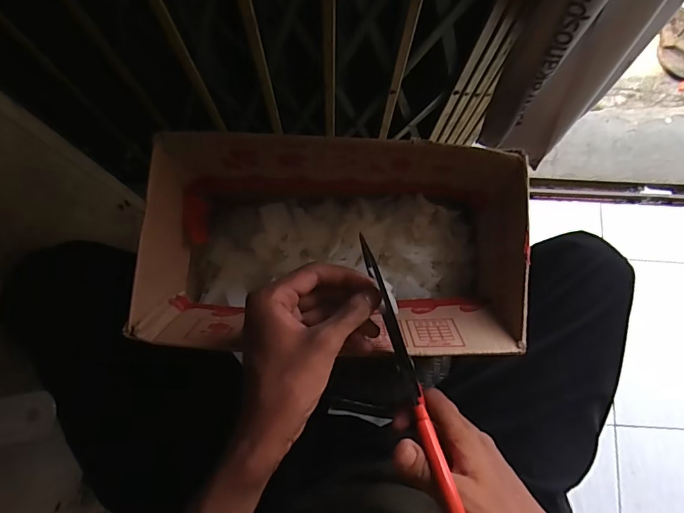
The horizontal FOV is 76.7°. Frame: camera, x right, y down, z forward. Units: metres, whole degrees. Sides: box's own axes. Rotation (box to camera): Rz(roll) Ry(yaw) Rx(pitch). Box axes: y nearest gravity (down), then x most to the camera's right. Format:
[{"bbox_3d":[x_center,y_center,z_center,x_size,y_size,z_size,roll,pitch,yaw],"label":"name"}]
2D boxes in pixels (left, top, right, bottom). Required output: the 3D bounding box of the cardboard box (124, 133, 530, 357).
[{"bbox_3d":[-0.006,0.005,0.428,0.310,0.170,0.181,3,78,0],"label":"cardboard box"}]

